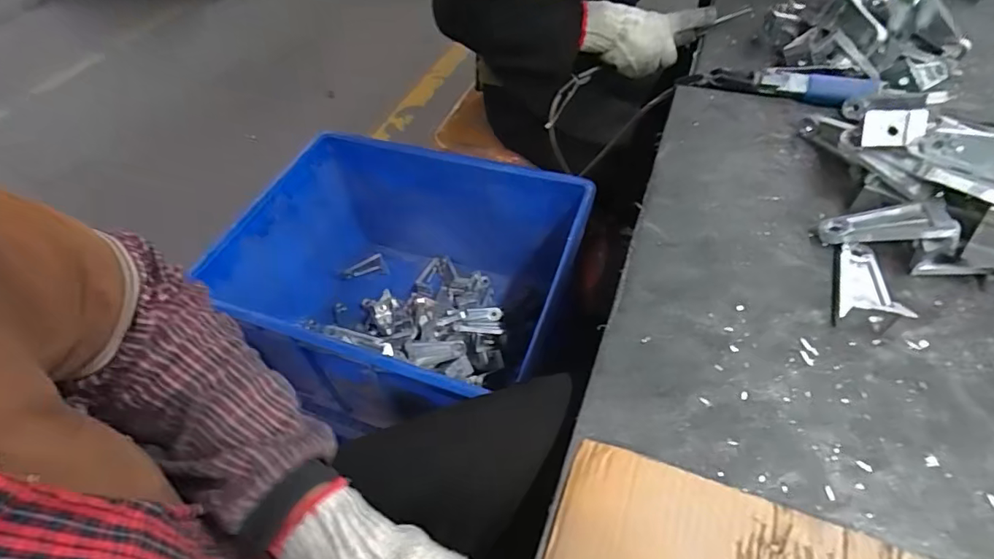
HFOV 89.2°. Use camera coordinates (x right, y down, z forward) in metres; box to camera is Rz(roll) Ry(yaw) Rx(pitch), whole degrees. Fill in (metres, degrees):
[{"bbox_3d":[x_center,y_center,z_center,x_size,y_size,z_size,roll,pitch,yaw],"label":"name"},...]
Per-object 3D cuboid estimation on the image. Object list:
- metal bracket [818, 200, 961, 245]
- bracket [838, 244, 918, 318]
[{"bbox_3d":[0.343,-0.049,0.449,0.094,0.014,0.040,-5,47,29],"label":"metal bracket"},{"bbox_3d":[0.312,0.001,0.422,0.039,0.031,0.082,17,54,16],"label":"bracket"}]

